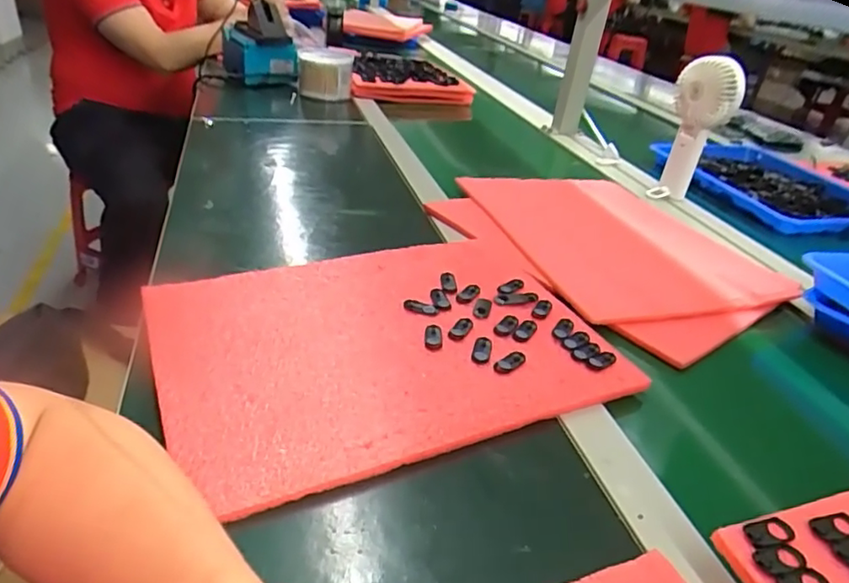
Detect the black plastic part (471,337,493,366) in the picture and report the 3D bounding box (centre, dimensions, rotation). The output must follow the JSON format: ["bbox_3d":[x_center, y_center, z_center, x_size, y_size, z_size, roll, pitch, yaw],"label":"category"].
[{"bbox_3d":[0.046,0.045,0.464,0.015,0.004,0.031,12,31,8],"label":"black plastic part"}]

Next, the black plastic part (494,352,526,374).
[{"bbox_3d":[0.067,0.055,0.453,0.031,0.004,0.016,-23,42,-40],"label":"black plastic part"}]

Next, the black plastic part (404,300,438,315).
[{"bbox_3d":[-0.003,0.014,0.510,0.030,0.004,0.014,11,31,6],"label":"black plastic part"}]

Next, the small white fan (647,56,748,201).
[{"bbox_3d":[0.385,-0.229,0.826,0.084,0.191,0.049,19,33,19],"label":"small white fan"}]

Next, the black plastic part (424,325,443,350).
[{"bbox_3d":[0.008,0.037,0.474,0.015,0.004,0.031,7,31,-1],"label":"black plastic part"}]

